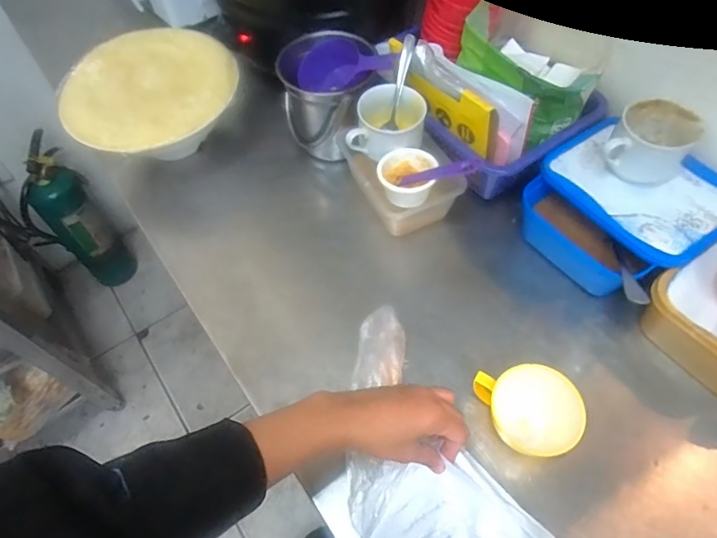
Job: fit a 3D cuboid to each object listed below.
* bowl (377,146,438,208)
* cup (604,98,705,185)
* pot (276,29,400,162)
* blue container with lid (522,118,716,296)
[{"bbox_3d":[0.060,-0.113,0.601,0.068,0.033,0.068,-1,58,2],"label":"bowl"},{"bbox_3d":[0.343,-0.145,0.577,0.082,0.071,0.086,-1,58,2],"label":"cup"},{"bbox_3d":[-0.034,-0.241,0.709,0.136,0.144,0.124,-2,59,3],"label":"pot"},{"bbox_3d":[0.322,-0.068,0.605,0.199,0.074,0.204,-41,64,-19],"label":"blue container with lid"}]

